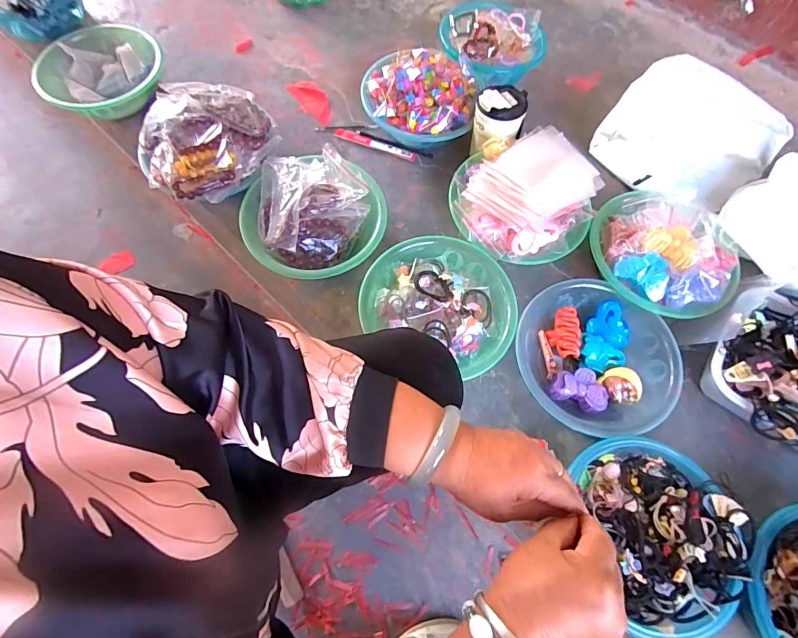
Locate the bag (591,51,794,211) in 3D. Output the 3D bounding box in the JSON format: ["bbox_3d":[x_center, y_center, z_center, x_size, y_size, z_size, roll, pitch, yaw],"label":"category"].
[{"bbox_3d":[0.561,-0.355,0.804,0.293,0.092,0.285,41,71,14],"label":"bag"}]

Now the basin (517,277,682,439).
[{"bbox_3d":[0.296,0.063,0.643,0.223,0.078,0.230,1,66,-2],"label":"basin"}]

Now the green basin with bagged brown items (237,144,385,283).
[{"bbox_3d":[-0.146,-0.168,0.711,0.226,0.099,0.230,1,66,-2],"label":"green basin with bagged brown items"}]

